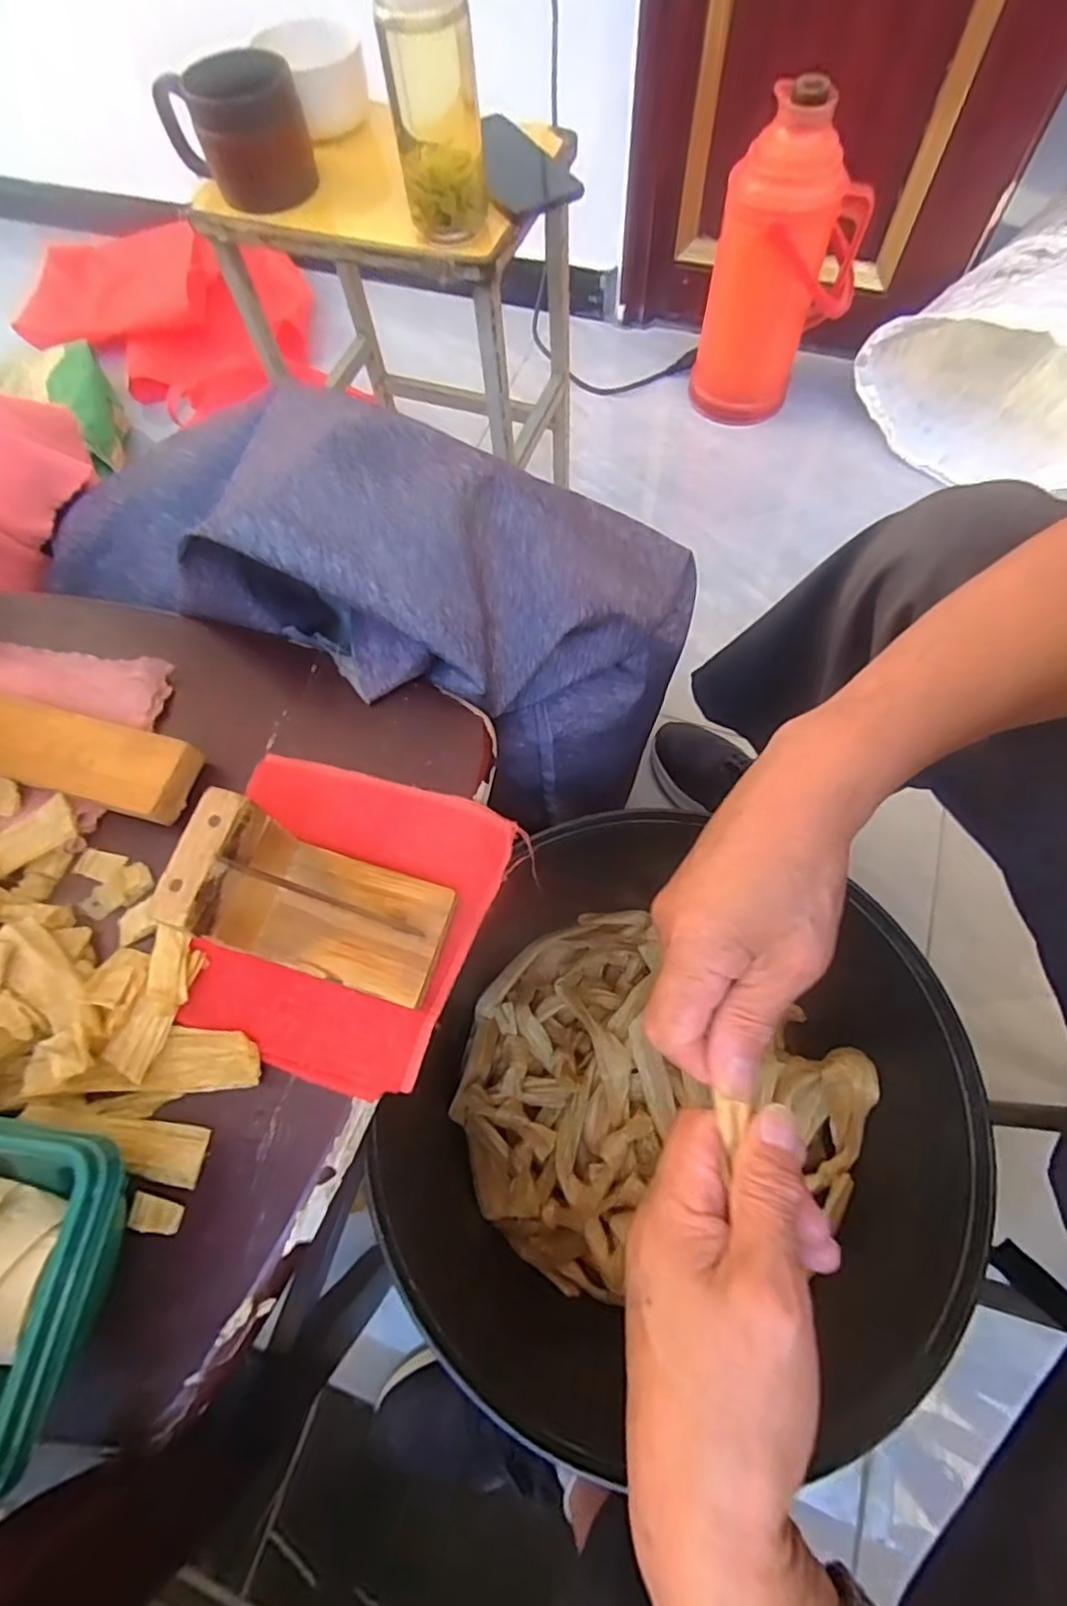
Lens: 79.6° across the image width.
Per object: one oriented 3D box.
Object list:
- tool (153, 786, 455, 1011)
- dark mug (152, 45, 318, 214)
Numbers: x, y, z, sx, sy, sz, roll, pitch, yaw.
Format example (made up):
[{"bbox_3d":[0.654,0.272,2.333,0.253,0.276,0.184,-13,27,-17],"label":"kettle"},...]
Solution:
[{"bbox_3d":[-0.098,0.047,0.297,0.104,0.078,0.060,14,69,9],"label":"tool"},{"bbox_3d":[-0.266,-0.605,0.578,0.106,0.105,0.090,42,75,18],"label":"dark mug"}]

